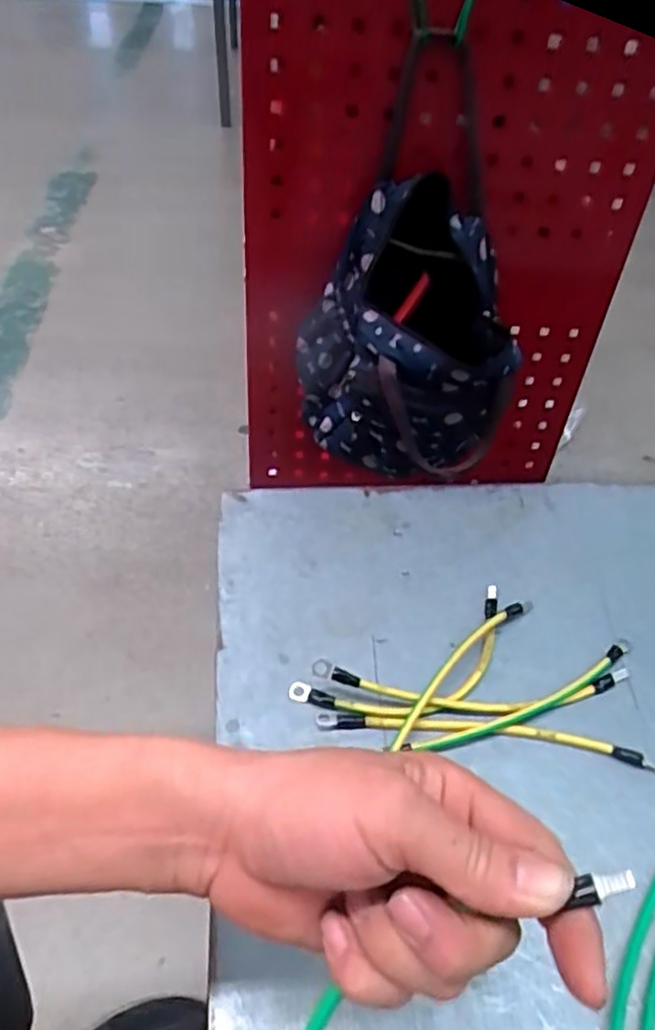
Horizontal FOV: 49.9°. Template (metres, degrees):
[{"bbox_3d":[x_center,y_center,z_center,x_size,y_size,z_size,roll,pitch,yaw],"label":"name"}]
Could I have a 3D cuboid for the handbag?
[{"bbox_3d":[0.080,-0.220,0.749,0.216,0.336,0.232,3,45,0],"label":"handbag"}]

